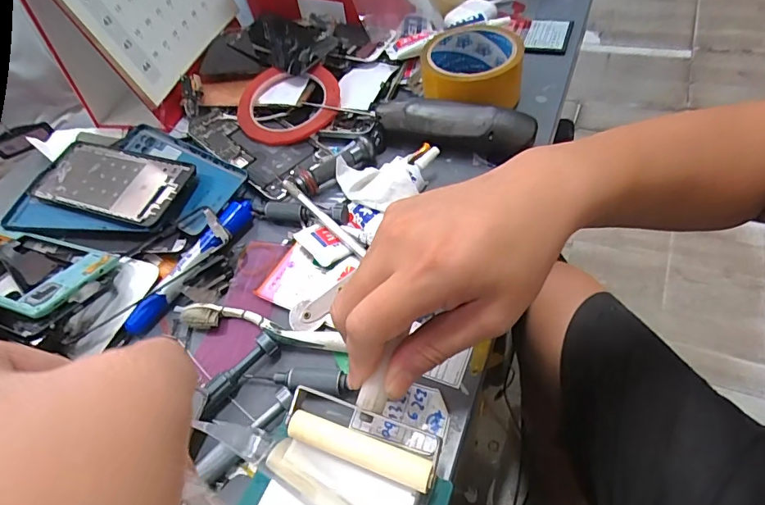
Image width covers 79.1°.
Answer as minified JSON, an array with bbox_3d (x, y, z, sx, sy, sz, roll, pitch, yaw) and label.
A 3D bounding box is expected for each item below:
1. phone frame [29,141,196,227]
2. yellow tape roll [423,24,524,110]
[{"bbox_3d":[-0.258,-0.069,0.436,0.164,0.013,0.072,13,56,20],"label":"phone frame"},{"bbox_3d":[0.086,-0.182,0.455,0.092,0.049,0.097,-6,52,7],"label":"yellow tape roll"}]

